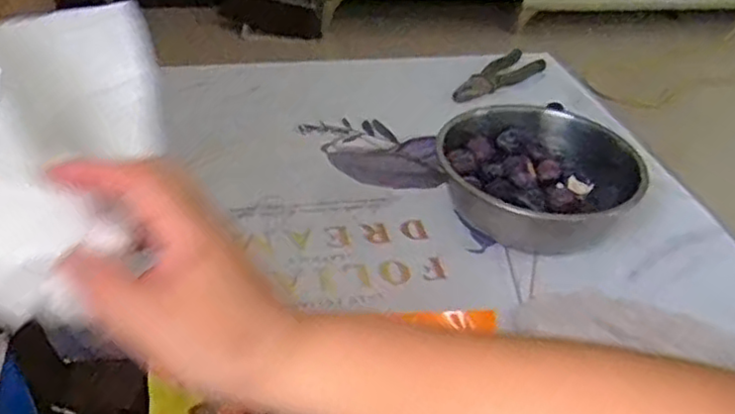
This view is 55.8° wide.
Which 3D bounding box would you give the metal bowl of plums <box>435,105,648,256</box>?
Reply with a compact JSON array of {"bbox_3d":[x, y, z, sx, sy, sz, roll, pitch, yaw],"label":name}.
[{"bbox_3d":[0.184,-0.033,0.771,0.204,0.072,0.204,3,37,-2],"label":"metal bowl of plums"}]

